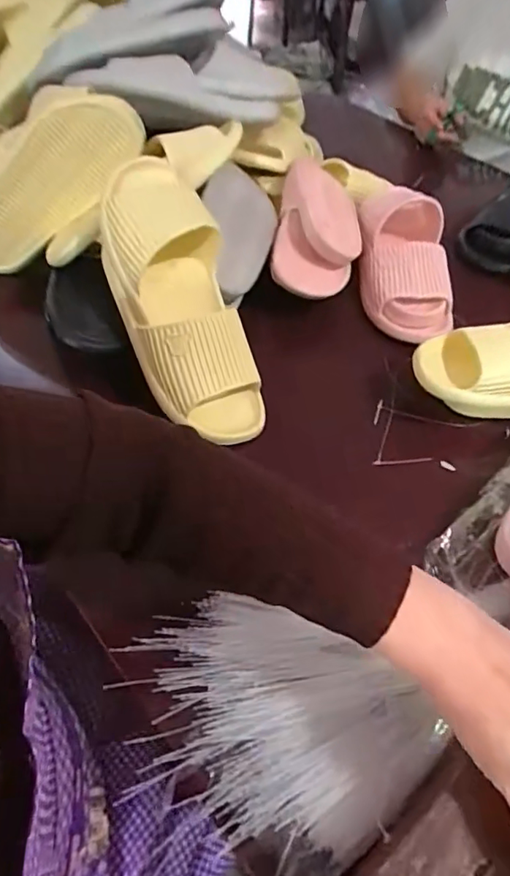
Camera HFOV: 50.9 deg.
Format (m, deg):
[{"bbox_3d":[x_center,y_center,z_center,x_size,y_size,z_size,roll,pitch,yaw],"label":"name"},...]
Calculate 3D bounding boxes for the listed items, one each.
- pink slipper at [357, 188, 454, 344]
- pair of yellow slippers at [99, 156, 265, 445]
[{"bbox_3d":[0.194,-0.235,0.711,0.121,0.080,0.228,7,53,2],"label":"pink slipper"},{"bbox_3d":[-0.075,-0.135,0.541,0.114,0.094,0.290,-21,92,-17],"label":"pair of yellow slippers"}]

